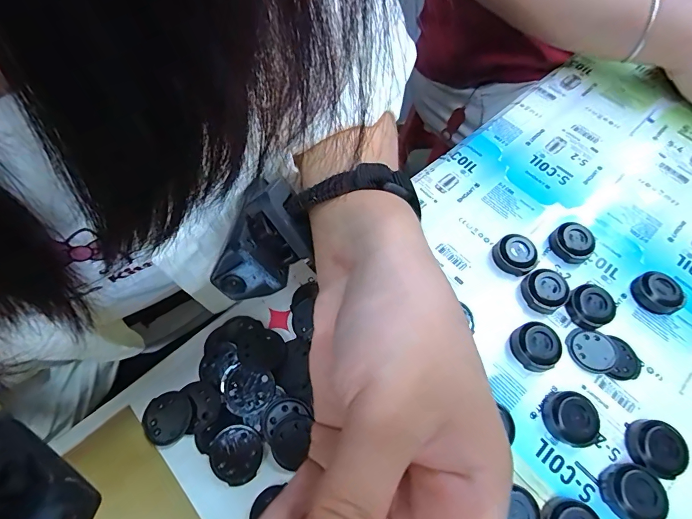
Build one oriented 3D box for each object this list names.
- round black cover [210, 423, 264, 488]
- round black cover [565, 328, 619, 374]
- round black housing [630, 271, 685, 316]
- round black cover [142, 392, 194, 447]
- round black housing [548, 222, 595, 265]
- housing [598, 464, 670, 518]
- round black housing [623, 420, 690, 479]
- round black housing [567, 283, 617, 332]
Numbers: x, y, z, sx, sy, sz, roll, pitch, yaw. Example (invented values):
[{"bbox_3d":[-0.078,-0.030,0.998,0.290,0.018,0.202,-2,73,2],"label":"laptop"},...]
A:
[{"bbox_3d":[-0.063,0.113,0.221,0.028,0.004,0.030,-23,65,-14],"label":"round black cover"},{"bbox_3d":[0.166,0.062,0.257,0.033,0.005,0.027,13,62,5],"label":"round black cover"},{"bbox_3d":[0.224,0.024,0.275,0.025,0.018,0.029,1,62,-1],"label":"round black housing"},{"bbox_3d":[-0.107,0.095,0.229,0.029,0.004,0.028,1,62,-2],"label":"round black cover"},{"bbox_3d":[0.173,-0.013,0.292,0.028,0.017,0.029,1,62,-2],"label":"round black housing"},{"bbox_3d":[0.161,0.132,0.215,0.028,0.014,0.028,1,62,-2],"label":"housing"},{"bbox_3d":[0.183,0.112,0.226,0.025,0.014,0.030,8,62,2],"label":"round black housing"},{"bbox_3d":[0.171,0.034,0.268,0.025,0.015,0.030,-7,62,-6],"label":"round black housing"}]

